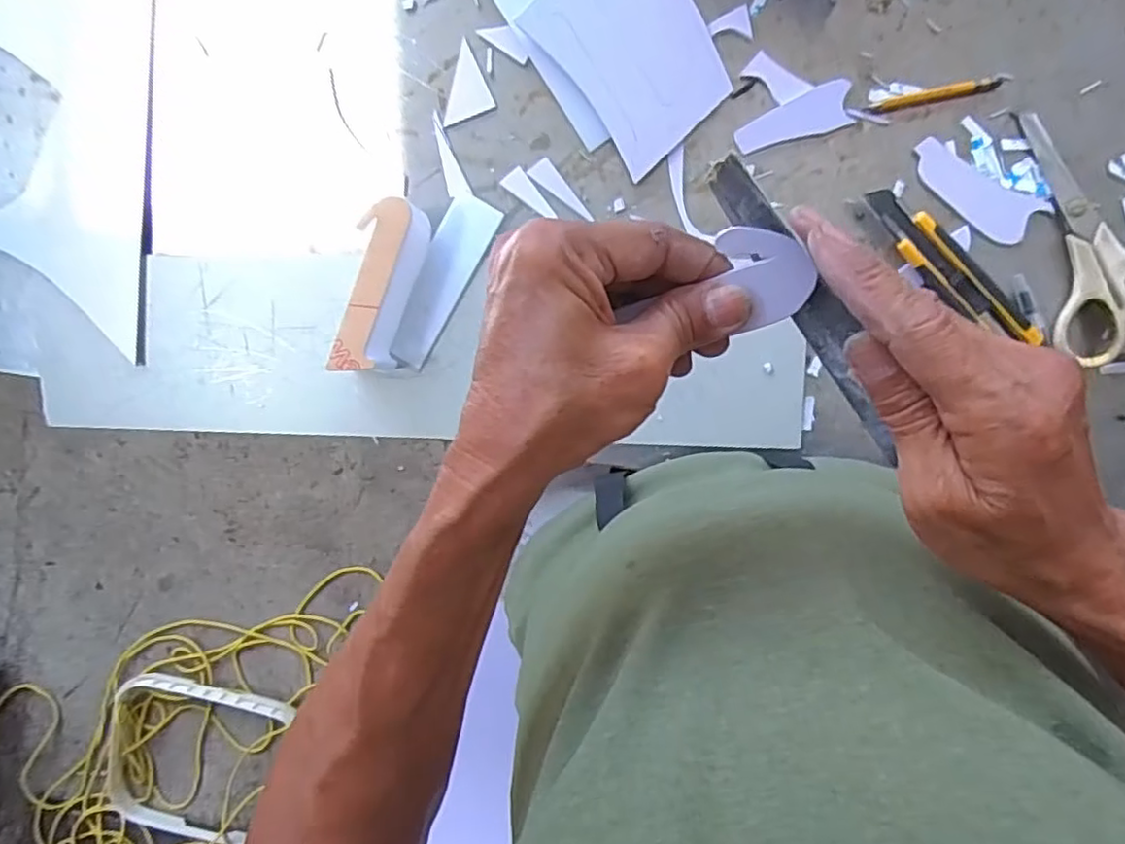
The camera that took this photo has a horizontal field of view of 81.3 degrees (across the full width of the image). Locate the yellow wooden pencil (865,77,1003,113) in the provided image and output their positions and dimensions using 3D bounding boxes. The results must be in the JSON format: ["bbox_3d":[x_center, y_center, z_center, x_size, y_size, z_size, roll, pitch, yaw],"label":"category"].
[{"bbox_3d":[0.258,-0.227,0.456,0.087,0.004,0.009,-9,93,6],"label":"yellow wooden pencil"}]

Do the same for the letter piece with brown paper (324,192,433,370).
[{"bbox_3d":[-0.132,-0.098,0.481,0.035,0.045,0.125,17,96,4],"label":"letter piece with brown paper"}]

